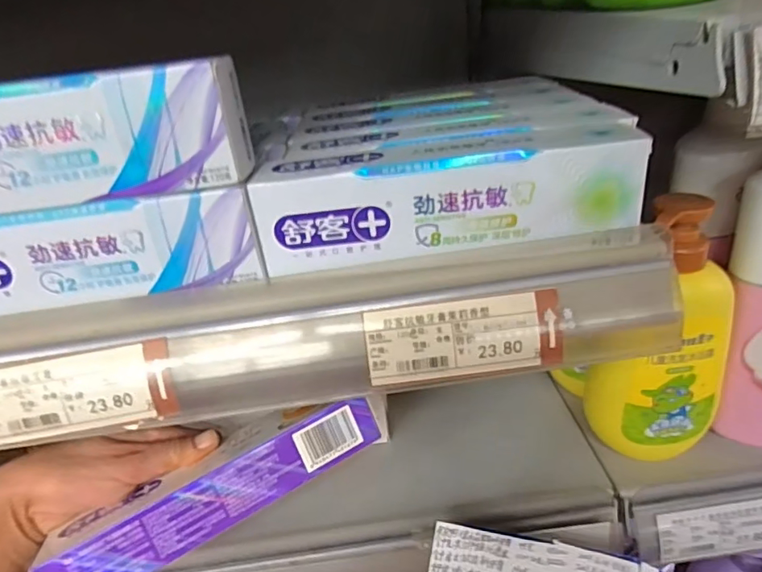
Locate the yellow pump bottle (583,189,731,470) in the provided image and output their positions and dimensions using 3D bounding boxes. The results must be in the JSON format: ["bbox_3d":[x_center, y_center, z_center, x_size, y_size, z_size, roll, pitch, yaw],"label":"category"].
[{"bbox_3d":[0.185,0.033,0.343,0.083,0.175,0.053,-15,31,-12],"label":"yellow pump bottle"}]

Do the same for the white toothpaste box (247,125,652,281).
[{"bbox_3d":[0.031,-0.043,0.257,0.180,0.049,0.033,-8,30,0],"label":"white toothpaste box"}]

